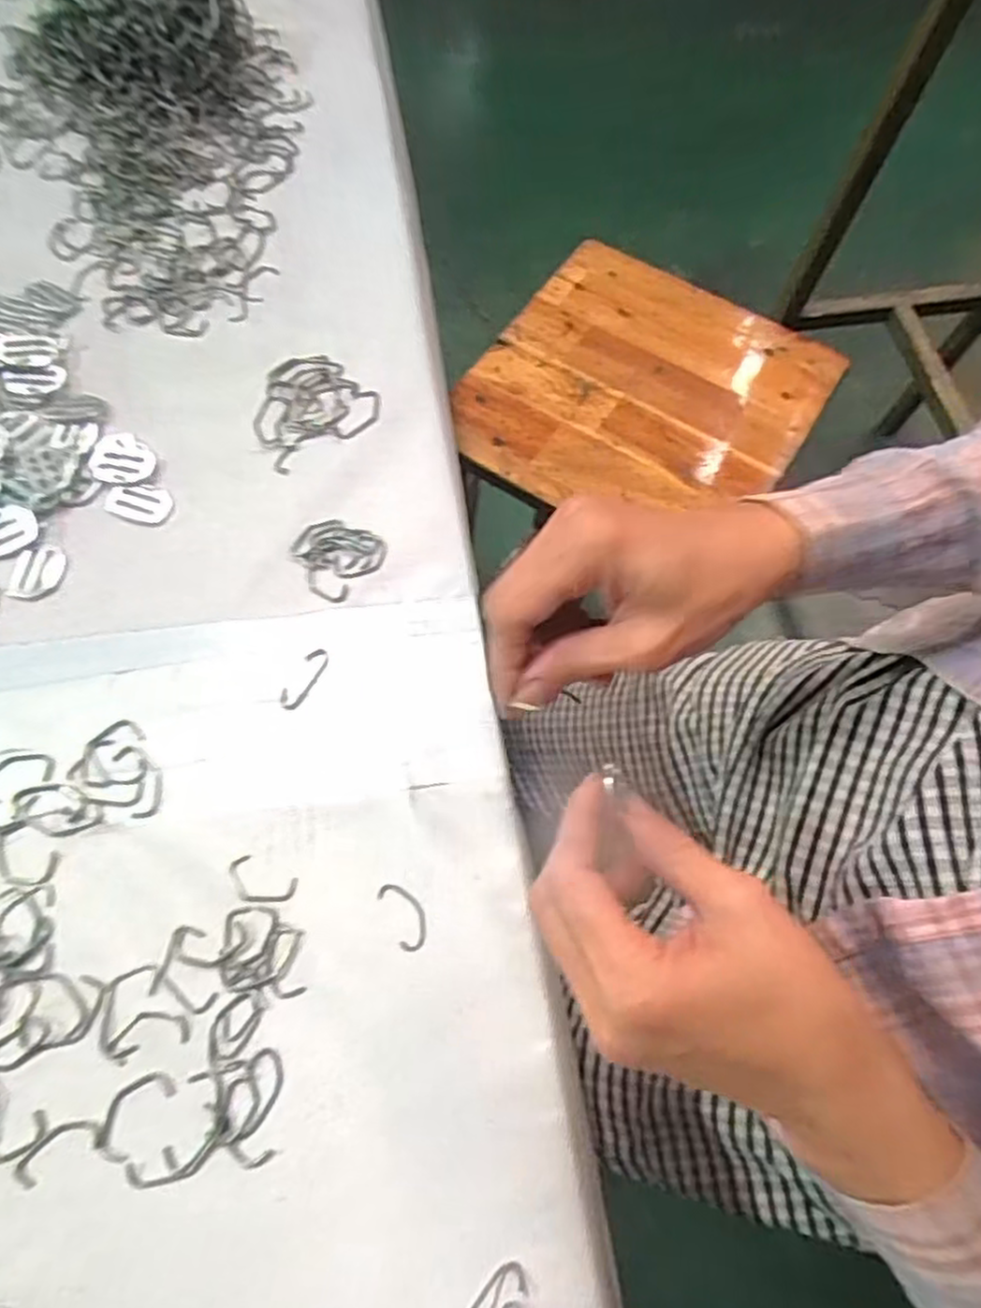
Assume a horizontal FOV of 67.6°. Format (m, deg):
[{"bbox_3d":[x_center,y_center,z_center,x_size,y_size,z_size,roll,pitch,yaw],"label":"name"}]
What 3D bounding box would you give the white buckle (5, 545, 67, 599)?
[{"bbox_3d":[-0.248,-0.046,0.399,0.027,0.004,0.032,9,67,1],"label":"white buckle"}]

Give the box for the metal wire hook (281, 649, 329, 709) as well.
[{"bbox_3d":[-0.097,0.013,0.383,0.013,0.004,0.036,31,69,10],"label":"metal wire hook"}]

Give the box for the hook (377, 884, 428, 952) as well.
[{"bbox_3d":[-0.039,0.120,0.339,0.016,0.004,0.032,-25,71,-13],"label":"hook"}]

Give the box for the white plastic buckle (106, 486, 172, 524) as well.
[{"bbox_3d":[-0.201,-0.087,0.419,0.036,0.004,0.024,10,67,1],"label":"white plastic buckle"}]

